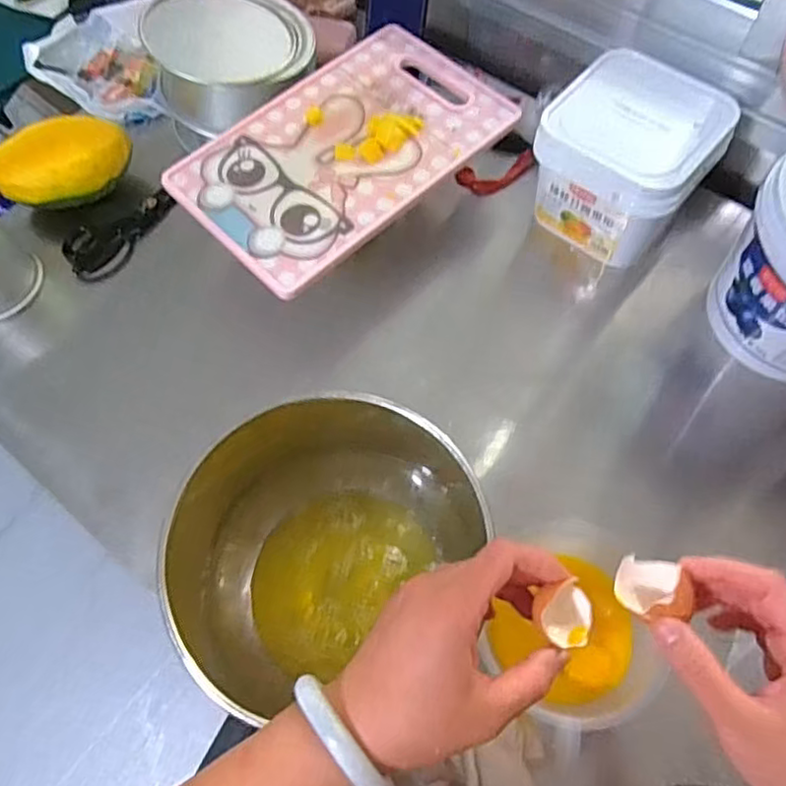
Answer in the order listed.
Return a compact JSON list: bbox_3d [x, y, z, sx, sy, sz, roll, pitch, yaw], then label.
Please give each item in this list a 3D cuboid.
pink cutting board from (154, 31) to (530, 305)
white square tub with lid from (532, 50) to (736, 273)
[{"bbox_3d":[-0.056,-0.279,0.737,0.360,0.013,0.229,-42,71,-16],"label":"pink cutting board"},{"bbox_3d":[0.265,-0.264,0.748,0.169,0.133,0.161,38,71,17],"label":"white square tub with lid"}]

